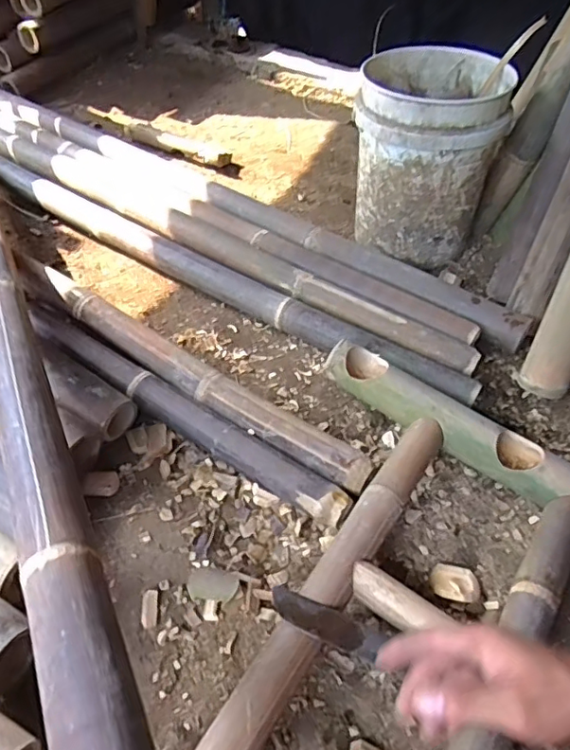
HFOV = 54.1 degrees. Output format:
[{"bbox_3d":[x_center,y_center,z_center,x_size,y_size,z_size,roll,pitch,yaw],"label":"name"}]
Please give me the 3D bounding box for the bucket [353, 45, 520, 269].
[{"bbox_3d":[0.291,-0.463,1.192,0.289,0.344,0.289,2,48,-3],"label":"bucket"}]

